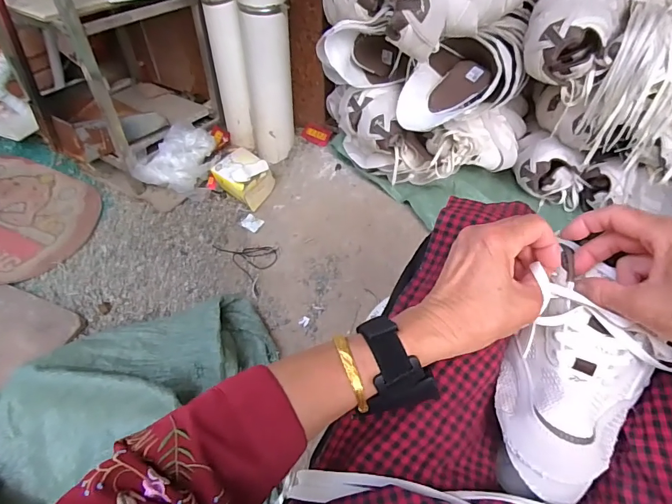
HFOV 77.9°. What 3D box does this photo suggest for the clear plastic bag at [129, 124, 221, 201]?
[{"bbox_3d":[-0.416,-0.239,1.123,0.193,0.128,0.166,8,50,7],"label":"clear plastic bag"}]

